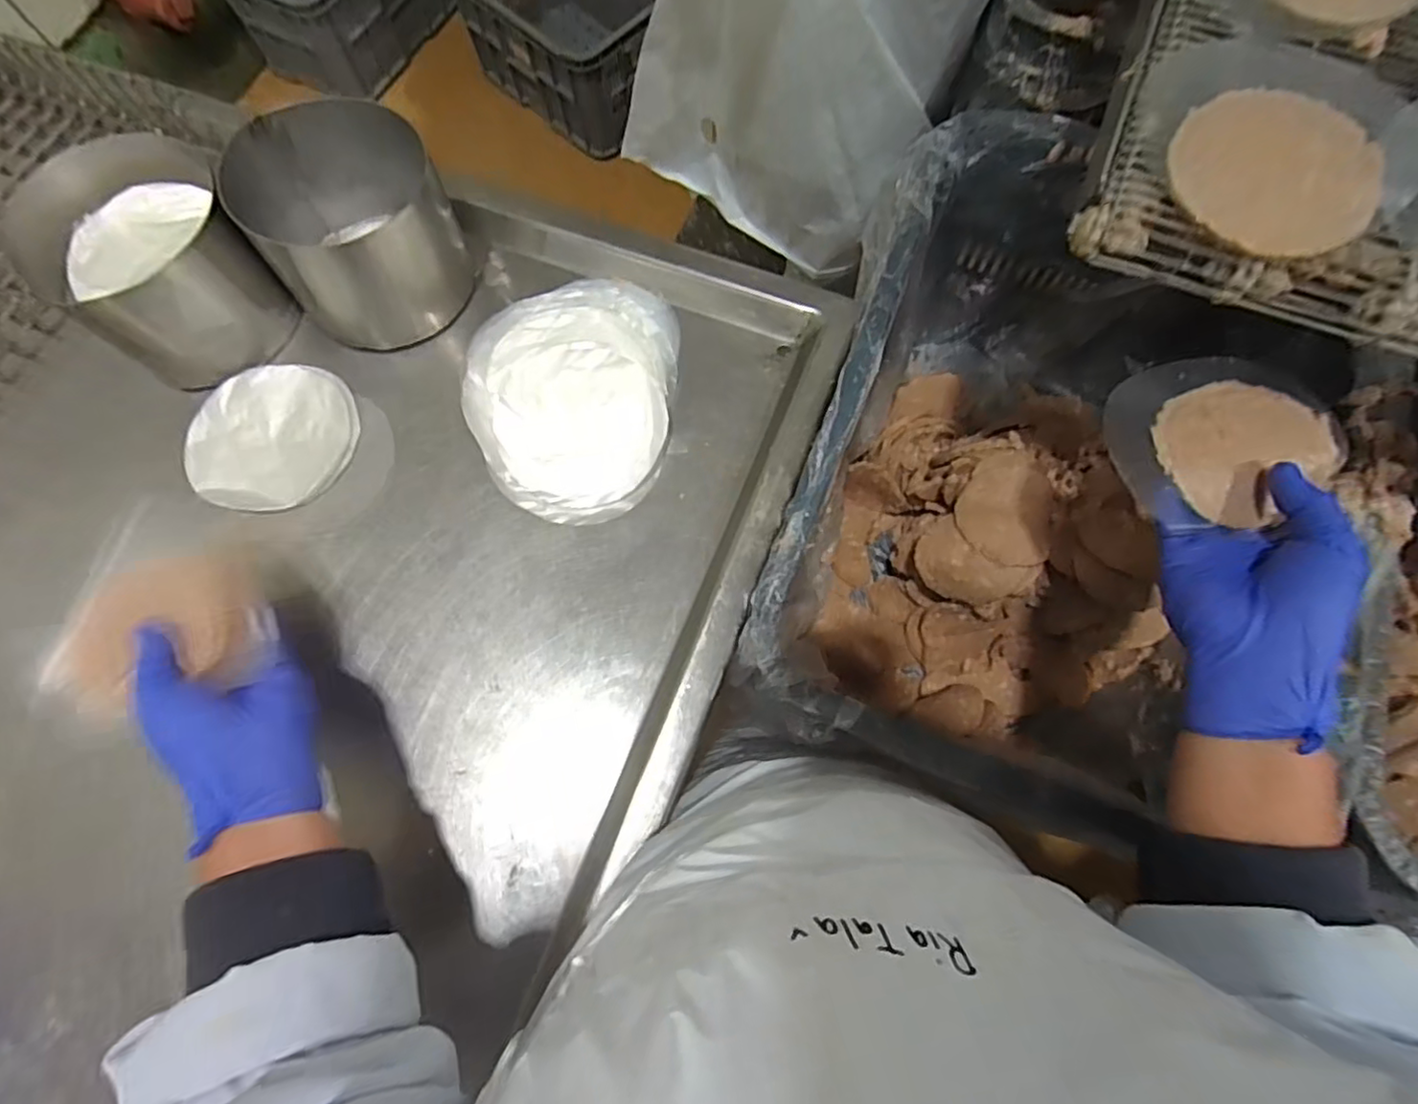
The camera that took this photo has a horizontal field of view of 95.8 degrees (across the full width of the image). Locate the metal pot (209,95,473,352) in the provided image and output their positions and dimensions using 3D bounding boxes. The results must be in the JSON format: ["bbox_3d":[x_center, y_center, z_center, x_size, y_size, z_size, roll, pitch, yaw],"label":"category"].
[{"bbox_3d":[-0.274,-0.253,0.496,0.134,0.088,0.145,0,74,1],"label":"metal pot"}]

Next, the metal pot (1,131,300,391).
[{"bbox_3d":[-0.414,-0.210,0.484,0.128,0.093,0.124,30,76,9],"label":"metal pot"}]

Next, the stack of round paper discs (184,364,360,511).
[{"bbox_3d":[-0.338,-0.090,0.494,0.125,0.009,0.121,-4,74,-1],"label":"stack of round paper discs"}]

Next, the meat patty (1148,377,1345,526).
[{"bbox_3d":[0.292,-0.058,0.354,0.085,0.014,0.081,-43,78,-11],"label":"meat patty"}]

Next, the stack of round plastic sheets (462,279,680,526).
[{"bbox_3d":[-0.106,-0.128,0.493,0.154,0.026,0.203,4,74,2],"label":"stack of round plastic sheets"}]

